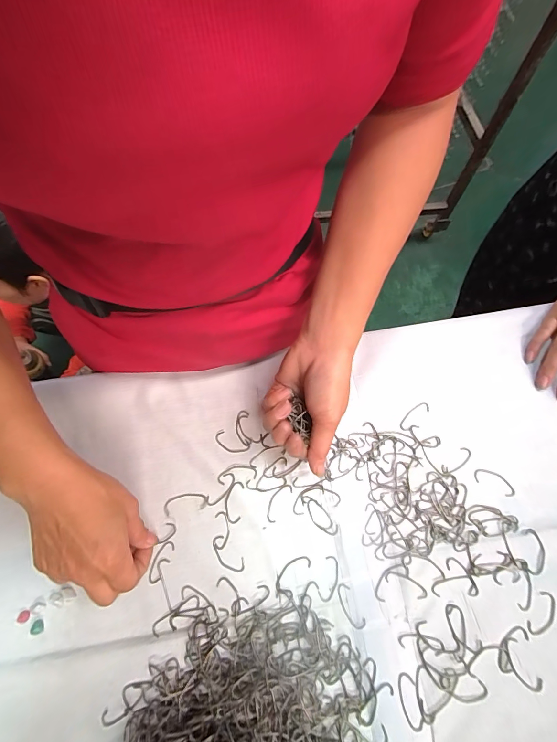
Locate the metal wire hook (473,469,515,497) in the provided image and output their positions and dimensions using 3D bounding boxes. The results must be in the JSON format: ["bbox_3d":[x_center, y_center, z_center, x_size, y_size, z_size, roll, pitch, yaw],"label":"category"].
[{"bbox_3d":[0.216,0.110,0.333,0.041,0.004,0.017,25,70,9],"label":"metal wire hook"}]

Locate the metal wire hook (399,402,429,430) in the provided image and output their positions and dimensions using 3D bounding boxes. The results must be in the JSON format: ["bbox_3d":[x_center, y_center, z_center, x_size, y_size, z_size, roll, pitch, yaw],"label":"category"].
[{"bbox_3d":[0.144,0.047,0.356,0.040,0.004,0.014,-37,73,-13],"label":"metal wire hook"}]

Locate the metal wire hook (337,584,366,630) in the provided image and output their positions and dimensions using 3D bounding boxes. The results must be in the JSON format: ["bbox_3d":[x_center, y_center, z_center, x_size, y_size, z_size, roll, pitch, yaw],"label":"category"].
[{"bbox_3d":[0.063,0.209,0.294,0.014,0.004,0.037,-25,70,-10],"label":"metal wire hook"}]

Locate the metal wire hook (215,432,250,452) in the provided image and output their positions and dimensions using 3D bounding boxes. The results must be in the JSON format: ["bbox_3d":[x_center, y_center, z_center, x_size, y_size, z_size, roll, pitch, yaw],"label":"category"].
[{"bbox_3d":[-0.049,0.075,0.346,0.037,0.004,0.016,20,70,8],"label":"metal wire hook"}]

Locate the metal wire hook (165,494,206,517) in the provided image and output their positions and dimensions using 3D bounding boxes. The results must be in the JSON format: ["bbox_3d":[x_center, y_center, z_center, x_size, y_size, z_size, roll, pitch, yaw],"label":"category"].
[{"bbox_3d":[-0.092,0.129,0.325,0.041,0.004,0.017,-11,69,-5],"label":"metal wire hook"}]

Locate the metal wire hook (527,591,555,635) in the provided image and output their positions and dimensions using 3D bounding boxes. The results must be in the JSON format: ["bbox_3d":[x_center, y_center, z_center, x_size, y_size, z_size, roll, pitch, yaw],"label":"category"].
[{"bbox_3d":[0.233,0.214,0.291,0.017,0.004,0.038,37,73,13],"label":"metal wire hook"}]

